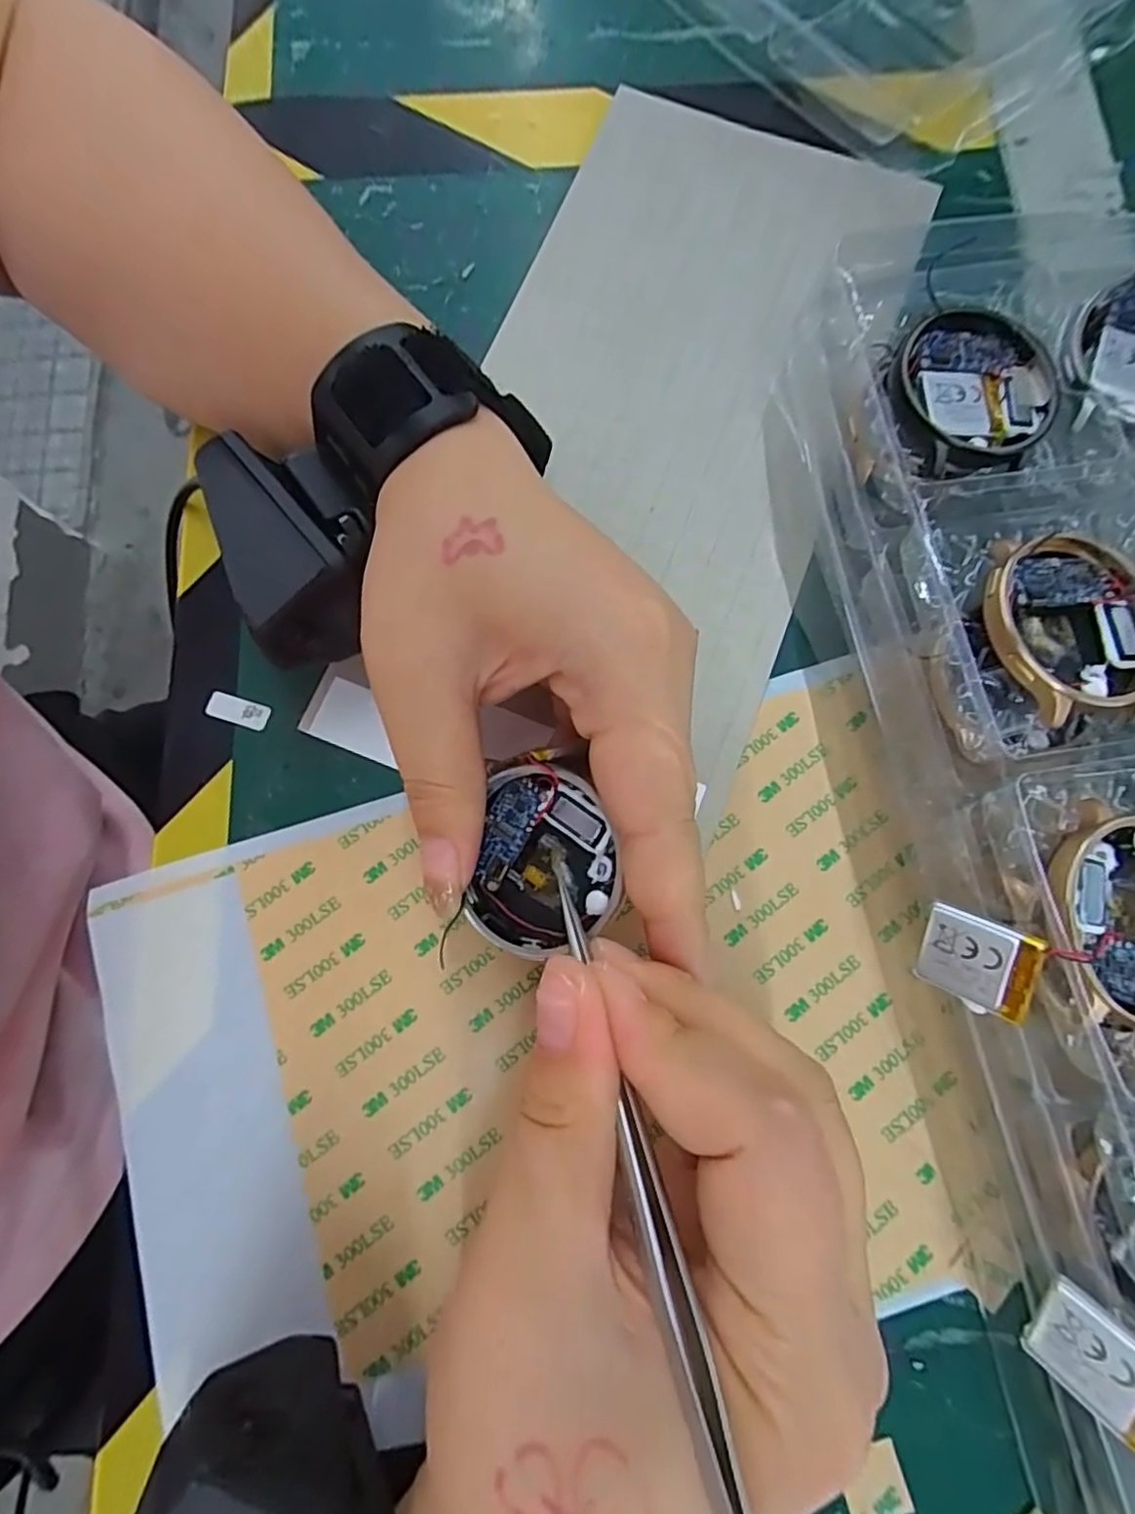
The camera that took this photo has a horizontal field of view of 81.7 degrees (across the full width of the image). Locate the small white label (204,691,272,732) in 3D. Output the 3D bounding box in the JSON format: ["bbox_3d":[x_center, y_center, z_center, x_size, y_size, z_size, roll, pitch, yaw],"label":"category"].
[{"bbox_3d":[-0.104,-0.014,0.207,0.020,0.004,0.008,16,92,-3],"label":"small white label"}]

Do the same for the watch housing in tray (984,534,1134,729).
[{"bbox_3d":[0.124,-0.032,0.161,0.045,0.014,0.043,0,77,1],"label":"watch housing in tray"}]

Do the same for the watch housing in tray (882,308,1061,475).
[{"bbox_3d":[0.111,-0.097,0.176,0.045,0.010,0.045,0,77,1],"label":"watch housing in tray"}]

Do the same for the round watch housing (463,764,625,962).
[{"bbox_3d":[-0.005,0.025,0.154,0.035,0.012,0.042,15,104,16],"label":"round watch housing"}]

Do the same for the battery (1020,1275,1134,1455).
[{"bbox_3d":[0.102,0.116,0.125,0.004,0.023,0.019,3,109,-38],"label":"battery"}]

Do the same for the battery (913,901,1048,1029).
[{"bbox_3d":[0.089,0.044,0.142,0.022,0.004,0.020,21,110,42],"label":"battery"}]

